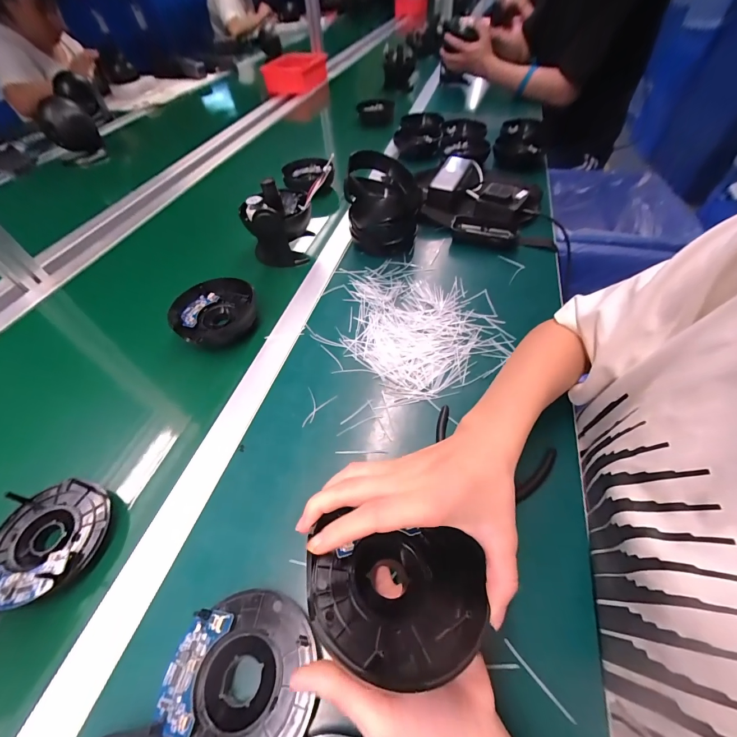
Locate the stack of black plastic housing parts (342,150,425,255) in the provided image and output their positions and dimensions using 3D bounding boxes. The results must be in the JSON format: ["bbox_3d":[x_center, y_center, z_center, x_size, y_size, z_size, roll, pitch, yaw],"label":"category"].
[{"bbox_3d":[0.021,-0.272,0.553,0.113,0.124,0.149,-9,53,-5],"label":"stack of black plastic housing parts"}]

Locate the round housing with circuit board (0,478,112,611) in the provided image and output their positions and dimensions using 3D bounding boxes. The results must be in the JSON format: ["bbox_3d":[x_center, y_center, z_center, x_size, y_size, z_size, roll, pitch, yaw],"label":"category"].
[{"bbox_3d":[-0.296,0.152,0.297,0.097,0.024,0.099,-1,53,2],"label":"round housing with circuit board"}]

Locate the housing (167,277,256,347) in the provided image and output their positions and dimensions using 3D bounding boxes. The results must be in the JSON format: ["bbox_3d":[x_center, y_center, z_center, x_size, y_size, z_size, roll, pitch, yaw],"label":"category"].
[{"bbox_3d":[-0.216,-0.076,0.467,0.110,0.041,0.106,-1,53,2],"label":"housing"}]

